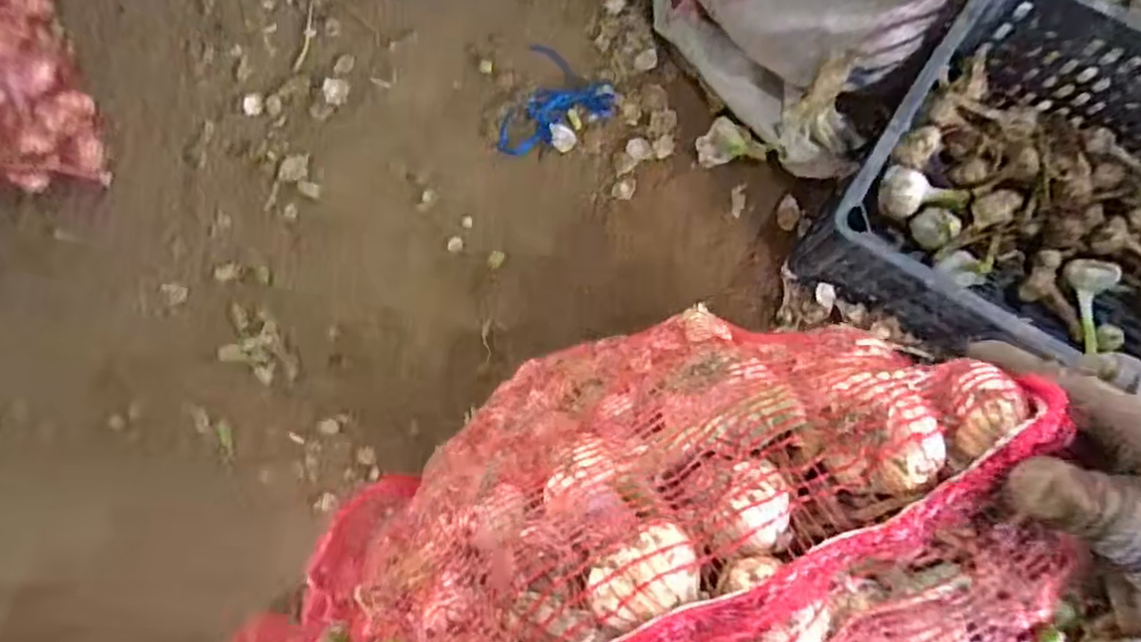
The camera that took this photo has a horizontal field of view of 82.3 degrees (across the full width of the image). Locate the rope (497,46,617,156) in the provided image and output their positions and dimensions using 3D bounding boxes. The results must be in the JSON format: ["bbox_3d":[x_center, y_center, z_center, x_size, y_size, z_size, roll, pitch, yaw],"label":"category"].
[{"bbox_3d":[-0.014,-0.282,0.877,0.133,0.019,0.149,20,93,7],"label":"rope"}]

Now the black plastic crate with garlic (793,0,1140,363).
[{"bbox_3d":[0.532,-0.098,0.686,0.474,0.228,0.341,26,93,7],"label":"black plastic crate with garlic"}]

